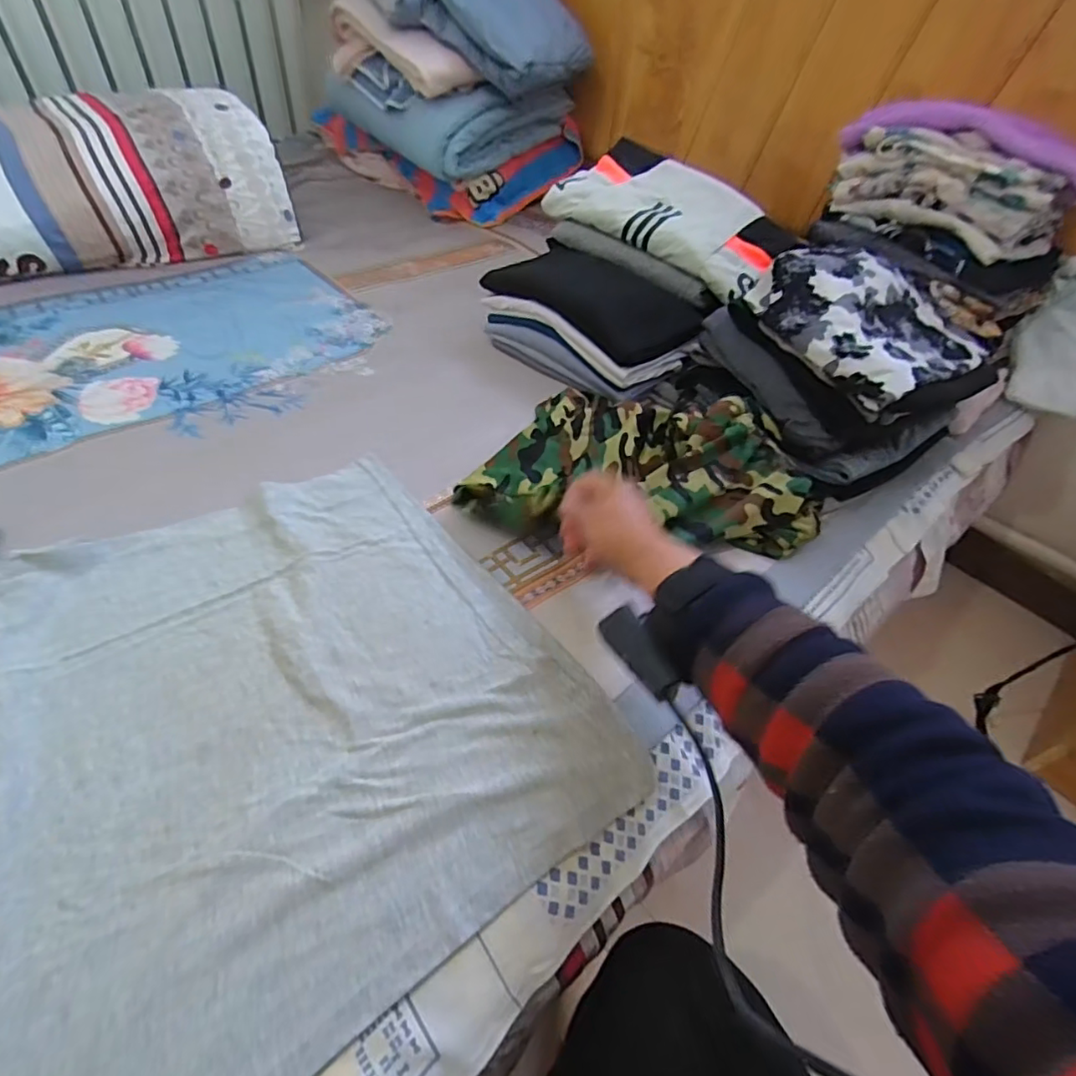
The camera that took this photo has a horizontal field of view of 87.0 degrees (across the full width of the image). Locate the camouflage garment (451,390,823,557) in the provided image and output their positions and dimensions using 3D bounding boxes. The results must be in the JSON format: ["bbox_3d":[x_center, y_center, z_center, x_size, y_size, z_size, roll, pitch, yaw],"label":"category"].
[{"bbox_3d":[0.093,-0.095,0.634,0.370,0.082,0.275,-4,48,-10],"label":"camouflage garment"}]

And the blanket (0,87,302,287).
[{"bbox_3d":[-0.889,-0.510,0.857,0.958,0.192,0.251,-25,55,-26],"label":"blanket"}]

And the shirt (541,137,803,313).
[{"bbox_3d":[0.212,-0.496,0.864,0.373,0.083,0.202,36,54,25],"label":"shirt"}]

